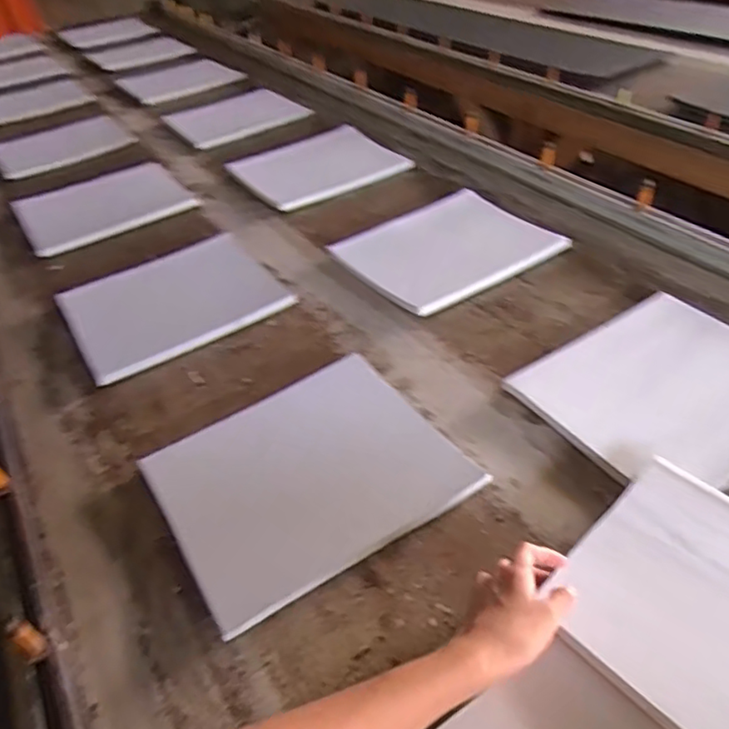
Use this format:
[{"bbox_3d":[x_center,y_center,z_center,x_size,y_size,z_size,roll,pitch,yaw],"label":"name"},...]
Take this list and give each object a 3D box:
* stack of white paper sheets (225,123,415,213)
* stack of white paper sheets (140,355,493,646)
[{"bbox_3d":[-0.097,-0.375,1.149,0.279,0.027,0.252,-25,44,-20],"label":"stack of white paper sheets"},{"bbox_3d":[-0.057,0.102,0.601,0.271,0.022,0.222,-25,49,-20],"label":"stack of white paper sheets"}]

